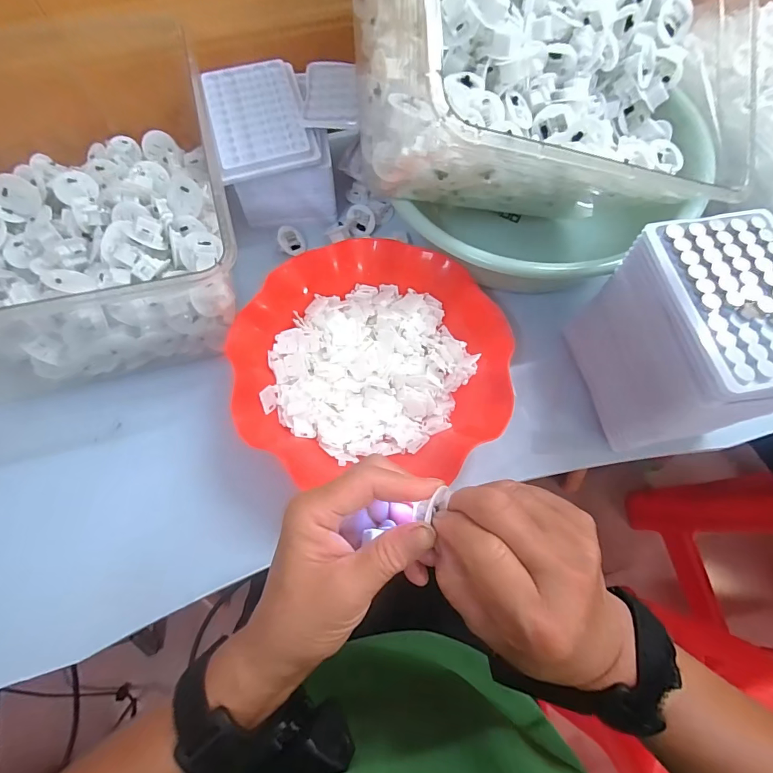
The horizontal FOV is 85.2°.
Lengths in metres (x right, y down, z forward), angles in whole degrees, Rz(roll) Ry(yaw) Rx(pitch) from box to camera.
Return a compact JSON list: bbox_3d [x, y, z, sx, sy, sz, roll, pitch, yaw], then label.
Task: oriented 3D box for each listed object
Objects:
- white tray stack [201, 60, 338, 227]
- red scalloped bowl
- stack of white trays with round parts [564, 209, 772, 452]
[{"bbox_3d":[-0.116,-0.243,0.439,0.104,0.092,0.134,-15,70,-7],"label":"white tray stack"},{"bbox_3d":[-0.009,-0.024,0.373,0.228,0.066,0.200,-3,69,-2],"label":"red scalloped bowl"},{"bbox_3d":[0.233,-0.029,0.338,0.093,0.149,0.137,-8,69,-4],"label":"stack of white trays with round parts"}]

